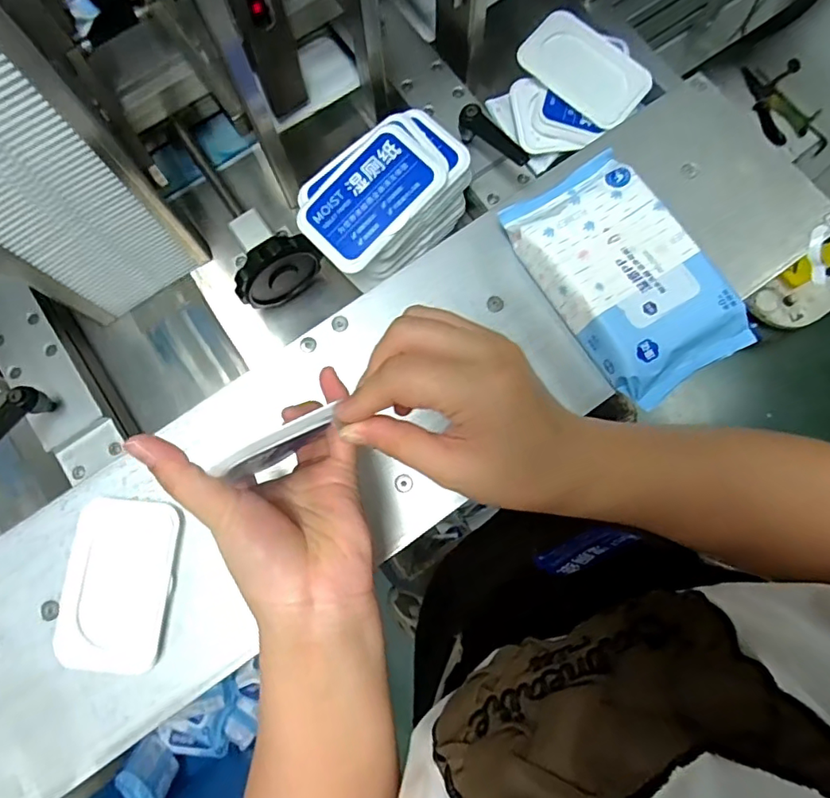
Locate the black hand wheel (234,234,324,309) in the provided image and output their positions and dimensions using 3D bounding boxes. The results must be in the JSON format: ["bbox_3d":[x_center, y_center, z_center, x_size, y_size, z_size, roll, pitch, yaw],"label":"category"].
[{"bbox_3d":[-0.115,-0.109,0.440,0.071,0.059,0.033,-32,78,-5],"label":"black hand wheel"}]

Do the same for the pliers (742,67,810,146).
[{"bbox_3d":[0.609,-0.506,0.922,0.061,0.024,0.151,-27,78,-4],"label":"pliers"}]

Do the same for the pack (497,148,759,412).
[{"bbox_3d":[0.158,-0.094,0.416,0.106,0.045,0.186,-32,78,-5],"label":"pack"}]

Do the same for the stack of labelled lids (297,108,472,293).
[{"bbox_3d":[-0.024,-0.161,0.448,0.137,0.074,0.085,-35,79,-6],"label":"stack of labelled lids"}]

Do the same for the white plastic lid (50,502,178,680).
[{"bbox_3d":[-0.212,0.132,0.385,0.073,0.010,0.115,5,78,3],"label":"white plastic lid"}]

